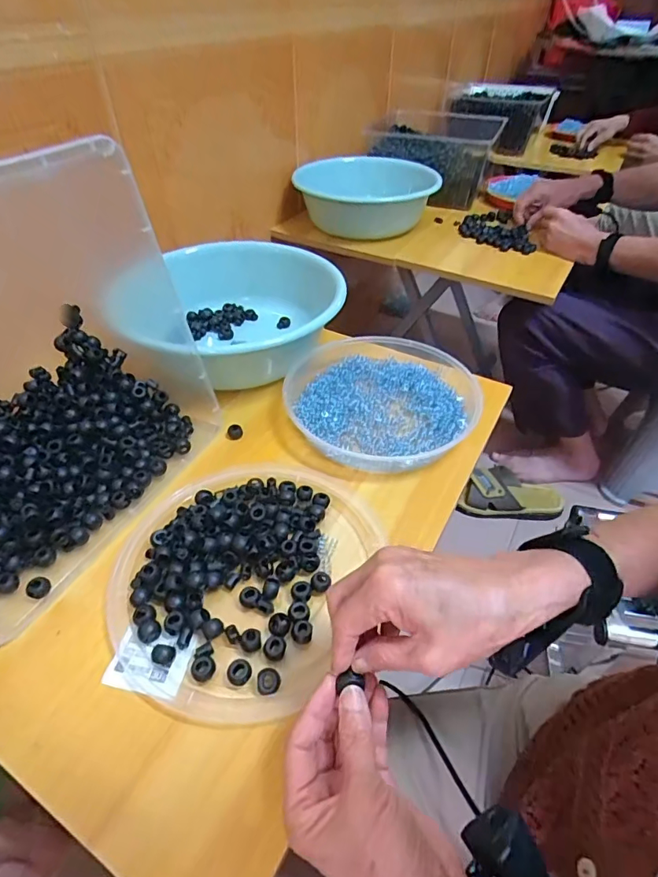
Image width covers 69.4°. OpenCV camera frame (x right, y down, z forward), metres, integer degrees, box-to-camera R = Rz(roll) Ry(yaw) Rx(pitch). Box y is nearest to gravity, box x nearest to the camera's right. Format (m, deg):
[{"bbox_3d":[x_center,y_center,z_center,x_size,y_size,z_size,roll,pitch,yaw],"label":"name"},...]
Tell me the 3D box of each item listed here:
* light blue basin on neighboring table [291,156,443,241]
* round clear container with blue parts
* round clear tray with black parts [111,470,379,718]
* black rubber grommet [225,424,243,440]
[{"bbox_3d":[0.084,-0.503,1.014,0.256,0.118,0.244,1,44,-1],"label":"light blue basin on neighboring table"},{"bbox_3d":[0.065,-0.052,0.582,0.223,0.034,0.227,1,44,-1],"label":"round clear container with blue parts"},{"bbox_3d":[-0.078,0.108,0.425,0.202,0.026,0.241,17,46,16],"label":"round clear tray with black parts"},{"bbox_3d":[-0.112,-0.008,0.559,0.019,0.008,0.017,-4,44,-5],"label":"black rubber grommet"}]

